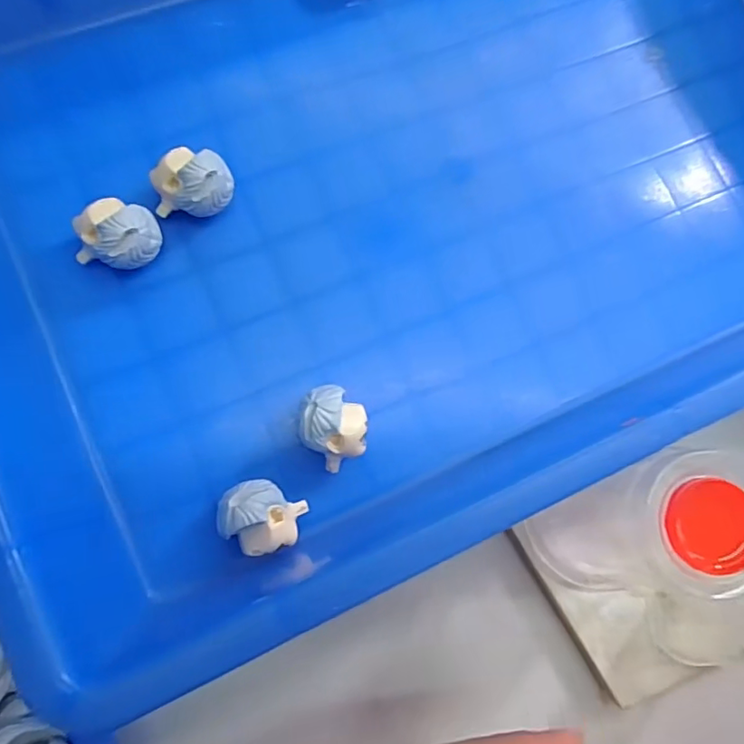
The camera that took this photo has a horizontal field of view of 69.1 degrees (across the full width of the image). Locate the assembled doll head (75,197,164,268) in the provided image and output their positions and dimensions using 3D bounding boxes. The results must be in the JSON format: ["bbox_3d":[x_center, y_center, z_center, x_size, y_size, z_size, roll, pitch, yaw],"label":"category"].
[{"bbox_3d":[-0.090,-0.048,0.195,0.024,0.025,0.024,1,82,-6],"label":"assembled doll head"}]

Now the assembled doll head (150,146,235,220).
[{"bbox_3d":[-0.065,-0.069,0.200,0.027,0.023,0.023,7,81,-5],"label":"assembled doll head"}]

